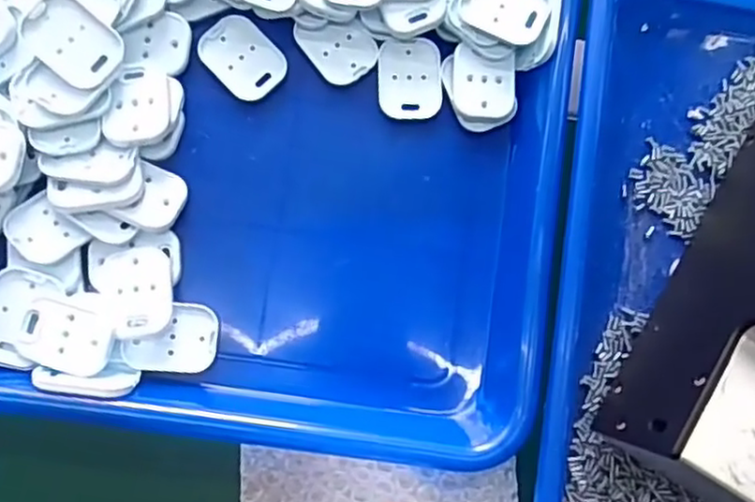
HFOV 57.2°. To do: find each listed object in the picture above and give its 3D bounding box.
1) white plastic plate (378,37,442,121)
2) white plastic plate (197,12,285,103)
[{"bbox_3d":[0.015,-0.082,0.329,0.030,0.005,0.038,-2,83,-6],"label":"white plastic plate"},{"bbox_3d":[-0.063,-0.091,0.324,0.030,0.004,0.040,-41,89,-9],"label":"white plastic plate"}]

